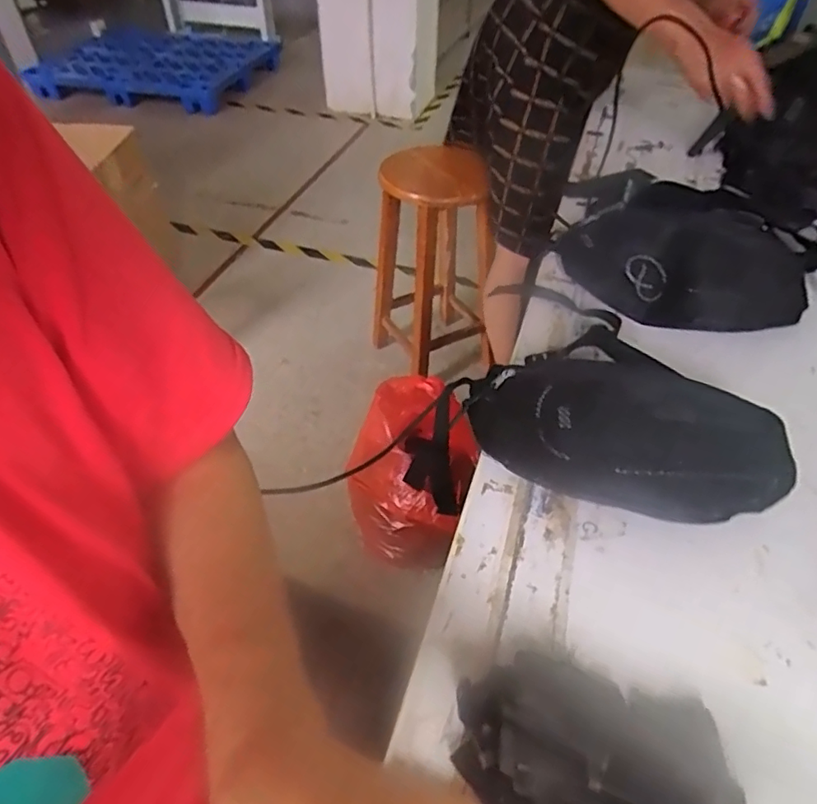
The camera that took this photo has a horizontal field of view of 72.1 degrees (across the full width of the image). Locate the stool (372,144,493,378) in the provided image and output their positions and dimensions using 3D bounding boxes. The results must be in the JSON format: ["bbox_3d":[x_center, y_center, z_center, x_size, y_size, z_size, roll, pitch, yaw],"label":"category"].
[{"bbox_3d":[0.067,-0.358,1.536,0.312,0.582,0.311,-5,45,-6],"label":"stool"}]

